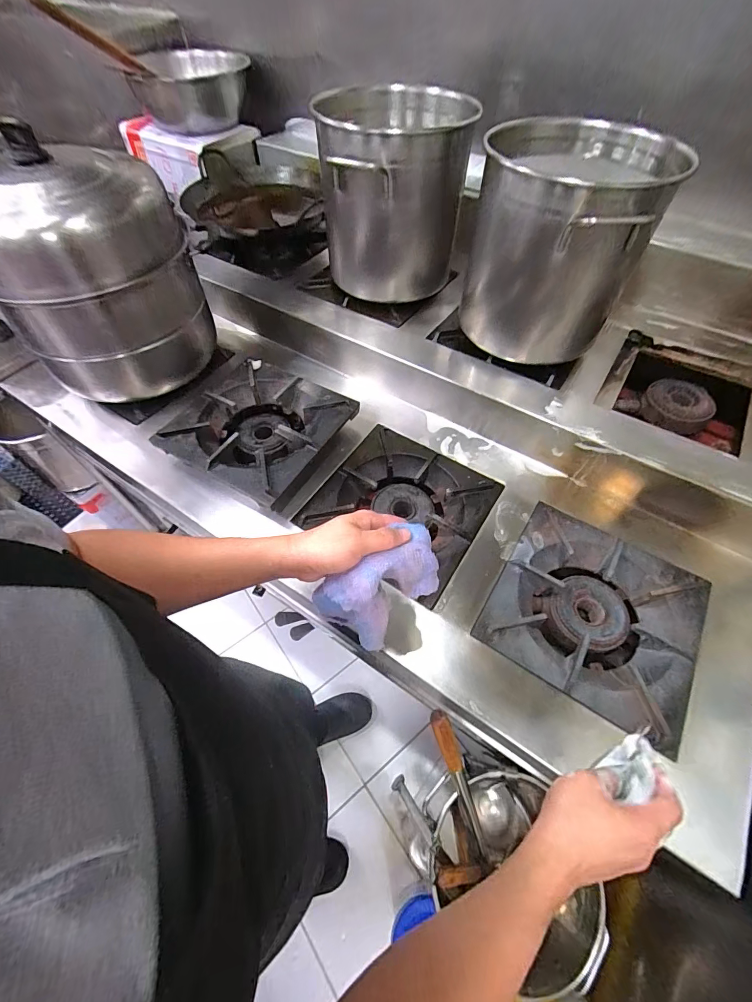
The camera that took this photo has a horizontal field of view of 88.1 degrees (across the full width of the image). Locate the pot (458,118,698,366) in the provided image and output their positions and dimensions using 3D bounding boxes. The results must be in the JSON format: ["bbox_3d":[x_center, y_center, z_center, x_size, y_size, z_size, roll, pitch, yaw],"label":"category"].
[{"bbox_3d":[0.309,-0.440,0.715,0.277,0.323,0.265,0,57,0],"label":"pot"}]

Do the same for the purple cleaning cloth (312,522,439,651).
[{"bbox_3d":[0.003,0.100,0.422,0.132,0.124,0.076,-24,60,-15],"label":"purple cleaning cloth"}]

